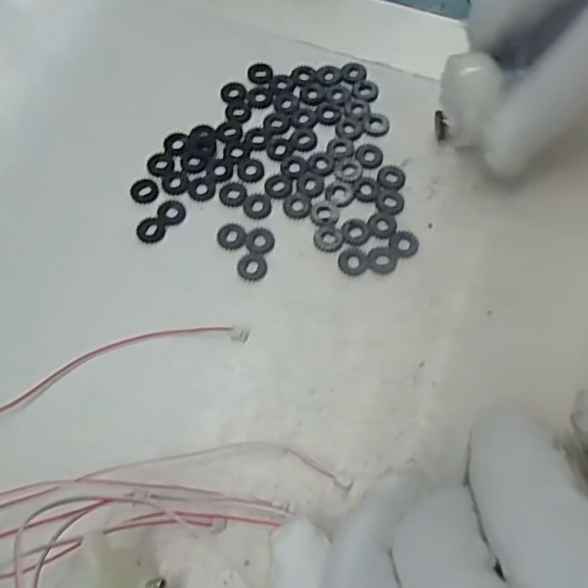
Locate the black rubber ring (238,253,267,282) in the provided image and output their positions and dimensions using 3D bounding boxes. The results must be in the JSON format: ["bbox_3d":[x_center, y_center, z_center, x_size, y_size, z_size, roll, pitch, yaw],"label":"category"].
[{"bbox_3d":[-0.015,-0.010,0.208,0.010,0.004,0.011,-1,67,2],"label":"black rubber ring"}]

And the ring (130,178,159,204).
[{"bbox_3d":[-0.057,-0.040,0.222,0.010,0.004,0.011,-1,67,2],"label":"ring"}]

